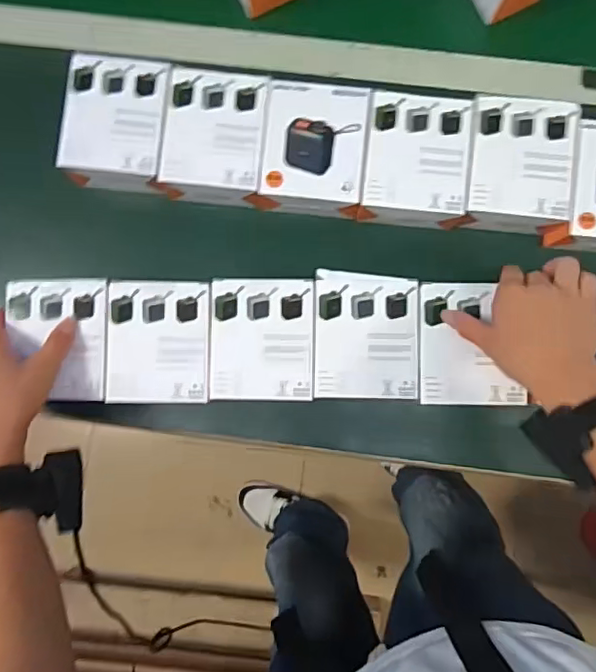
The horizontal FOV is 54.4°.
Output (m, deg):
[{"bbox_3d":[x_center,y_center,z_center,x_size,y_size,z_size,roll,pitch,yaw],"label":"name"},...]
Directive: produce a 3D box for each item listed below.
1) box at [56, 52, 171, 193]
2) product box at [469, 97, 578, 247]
[{"bbox_3d":[-0.169,-0.209,0.583,0.114,0.059,0.119,7,89,3],"label":"box"},{"bbox_3d":[0.216,-0.164,0.568,0.103,0.048,0.123,5,89,3],"label":"product box"}]

